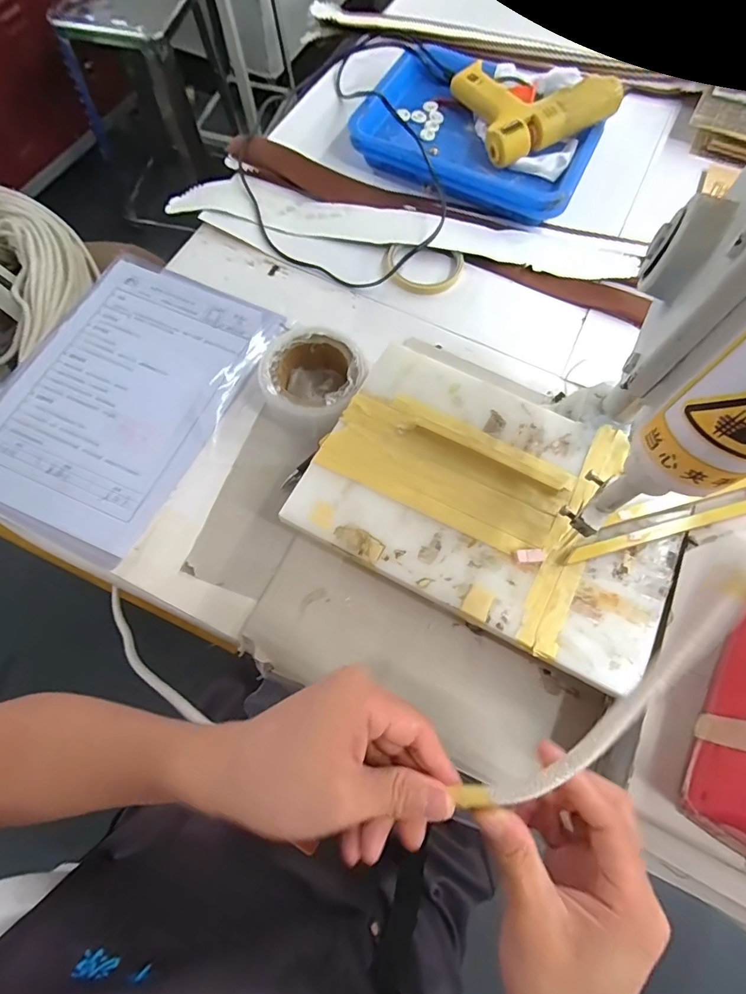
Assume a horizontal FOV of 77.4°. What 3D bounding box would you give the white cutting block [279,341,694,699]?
[{"bbox_3d":[0.100,0.000,0.382,0.293,0.010,0.195,27,73,9],"label":"white cutting block"}]

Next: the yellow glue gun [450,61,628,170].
[{"bbox_3d":[0.201,-0.510,0.589,0.164,0.048,0.160,-21,72,-7],"label":"yellow glue gun"}]

